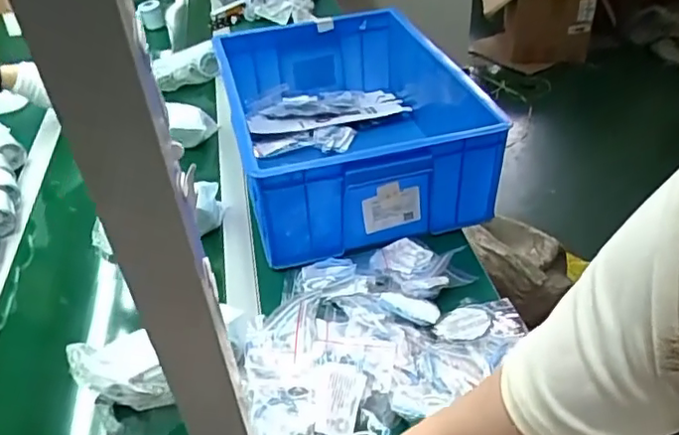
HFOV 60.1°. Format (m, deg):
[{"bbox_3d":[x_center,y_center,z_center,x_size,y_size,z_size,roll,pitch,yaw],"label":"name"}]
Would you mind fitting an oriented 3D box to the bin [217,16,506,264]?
[{"bbox_3d":[0.015,-0.166,0.928,0.339,0.159,0.455,-12,40,-9],"label":"bin"}]

